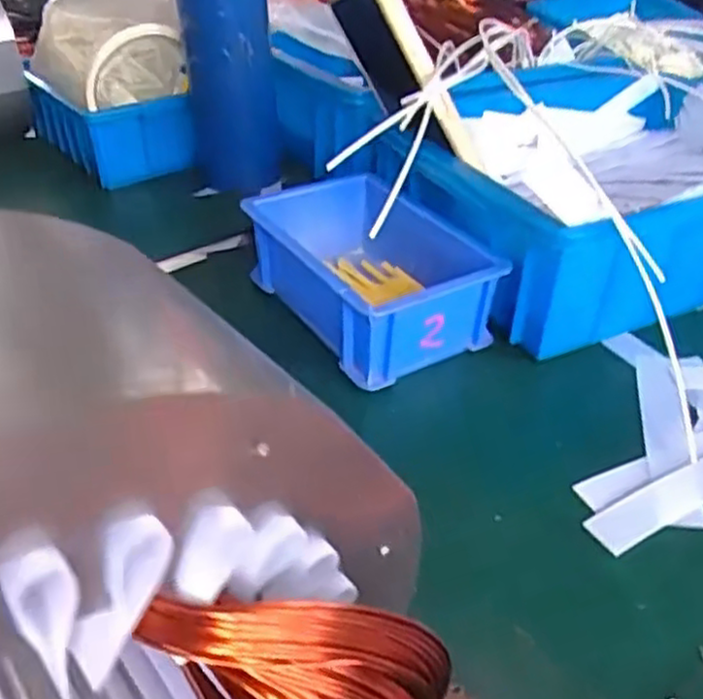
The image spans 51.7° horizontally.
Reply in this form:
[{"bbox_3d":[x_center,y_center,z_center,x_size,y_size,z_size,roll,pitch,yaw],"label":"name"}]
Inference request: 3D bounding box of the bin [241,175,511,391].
[{"bbox_3d":[0.010,-0.044,0.426,0.106,0.061,0.143,-21,41,-23],"label":"bin"}]

